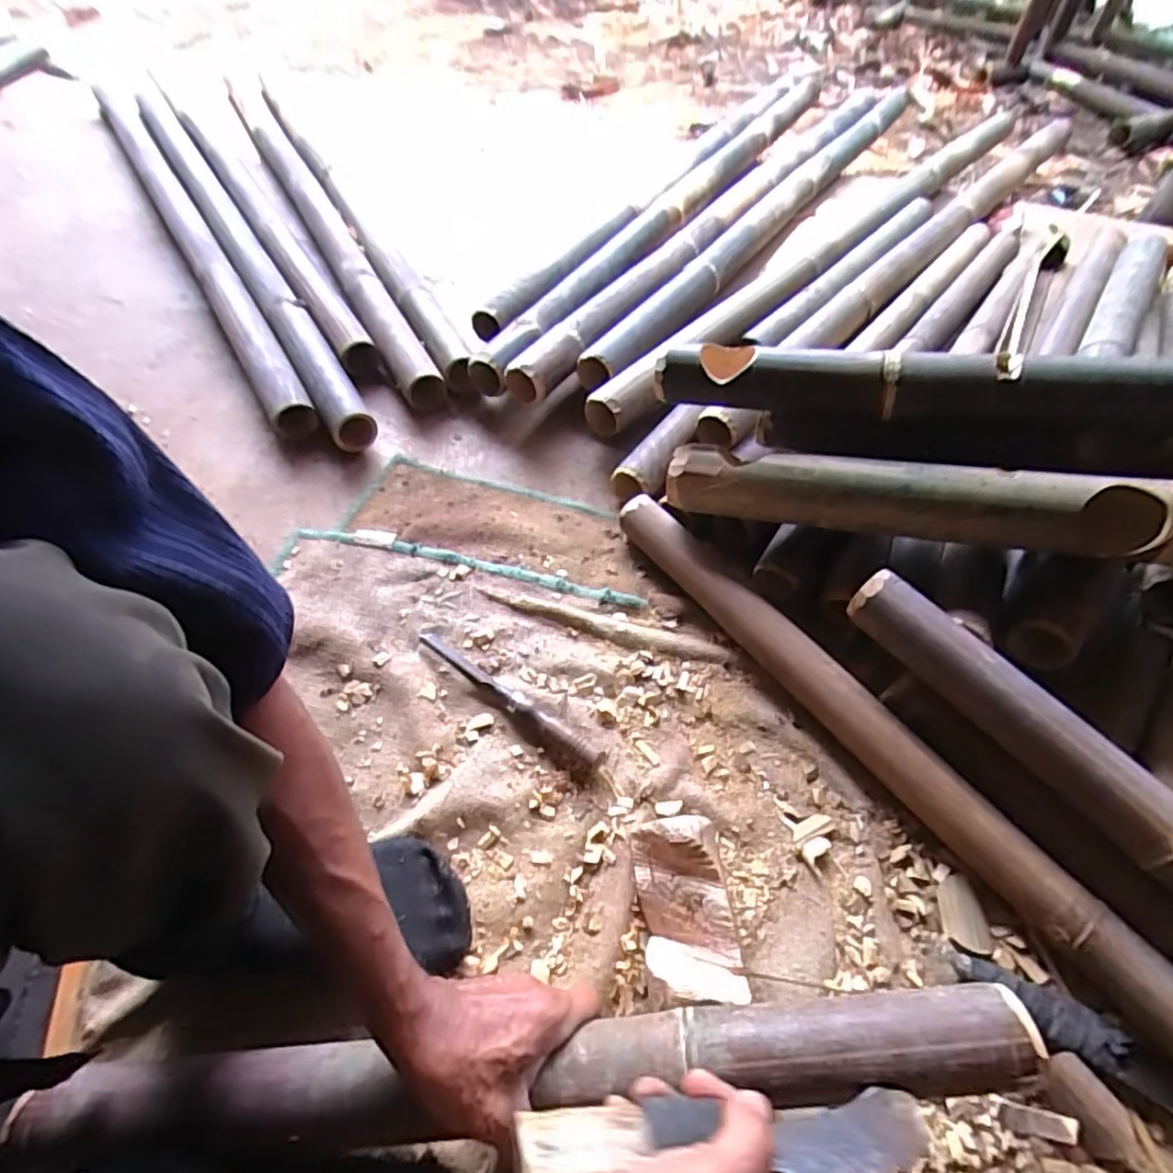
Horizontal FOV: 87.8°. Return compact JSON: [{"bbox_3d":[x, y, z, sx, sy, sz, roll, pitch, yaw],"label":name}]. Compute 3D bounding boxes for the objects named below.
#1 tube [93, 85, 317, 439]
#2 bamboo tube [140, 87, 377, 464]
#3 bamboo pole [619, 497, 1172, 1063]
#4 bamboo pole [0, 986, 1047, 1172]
[{"bbox_3d":[-0.780,-0.702,1.174,0.072,0.086,1.432,-28,58,-17],"label":"tube"},{"bbox_3d":[-0.687,-0.688,1.169,0.064,0.080,1.450,-28,59,-18],"label":"bamboo tube"},{"bbox_3d":[0.247,0.127,0.590,0.048,0.055,0.647,-31,60,-19],"label":"bamboo pole"},{"bbox_3d":[-0.045,0.312,0.389,0.632,0.040,0.055,-7,54,2],"label":"bamboo pole"}]

